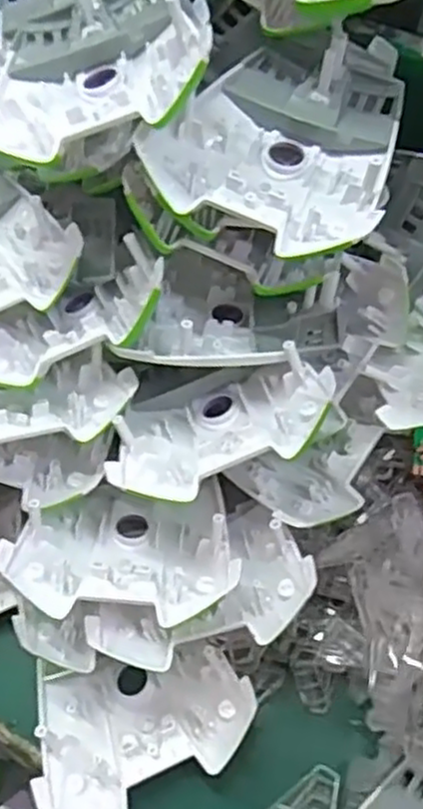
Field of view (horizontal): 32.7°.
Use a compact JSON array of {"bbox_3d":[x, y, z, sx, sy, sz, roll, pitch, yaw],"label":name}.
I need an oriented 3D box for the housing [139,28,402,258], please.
[{"bbox_3d":[0.036,-0.118,0.311,0.095,0.029,0.117,23,63,13],"label":"housing"}]

